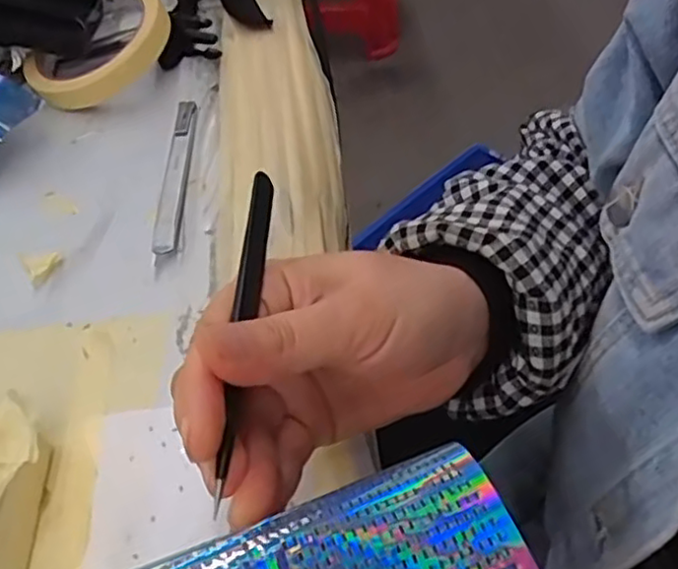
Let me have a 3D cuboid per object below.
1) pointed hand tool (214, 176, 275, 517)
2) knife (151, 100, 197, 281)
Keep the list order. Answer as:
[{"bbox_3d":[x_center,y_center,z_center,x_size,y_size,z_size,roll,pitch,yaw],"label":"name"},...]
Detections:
[{"bbox_3d":[-0.030,0.009,0.221,0.007,0.008,0.128,0,51,2],"label":"pointed hand tool"},{"bbox_3d":[-0.091,-0.059,0.378,0.014,0.005,0.133,-3,50,0],"label":"knife"}]

